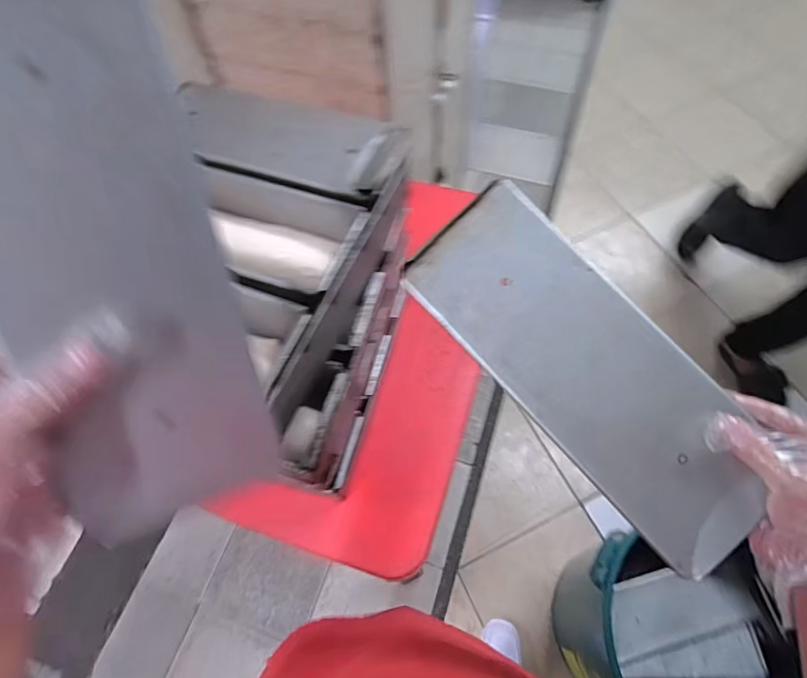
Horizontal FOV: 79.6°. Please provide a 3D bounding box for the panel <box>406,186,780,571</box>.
[{"bbox_3d":[0.147,0.026,0.379,0.120,0.009,0.316,-42,83,-2],"label":"panel"}]

